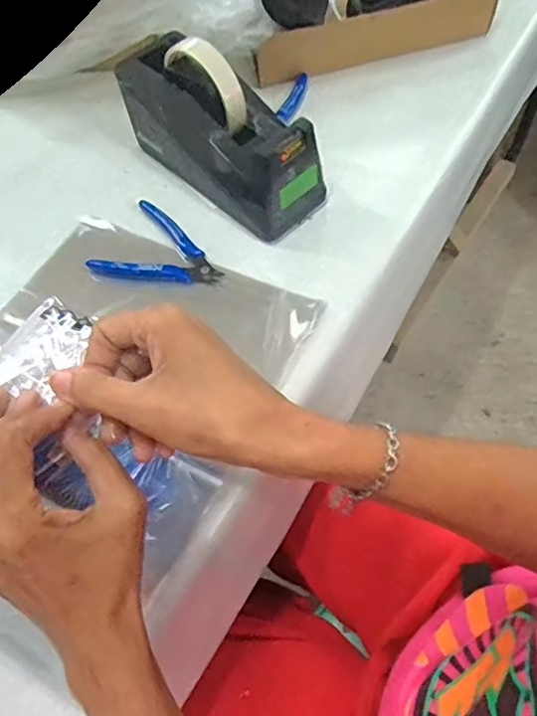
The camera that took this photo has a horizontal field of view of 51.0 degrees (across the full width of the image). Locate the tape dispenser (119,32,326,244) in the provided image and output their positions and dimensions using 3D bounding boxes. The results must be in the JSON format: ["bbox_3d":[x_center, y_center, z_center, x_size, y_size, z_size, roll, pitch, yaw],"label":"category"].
[{"bbox_3d":[-0.044,-0.210,0.512,0.196,0.119,0.072,40,70,21],"label":"tape dispenser"}]

